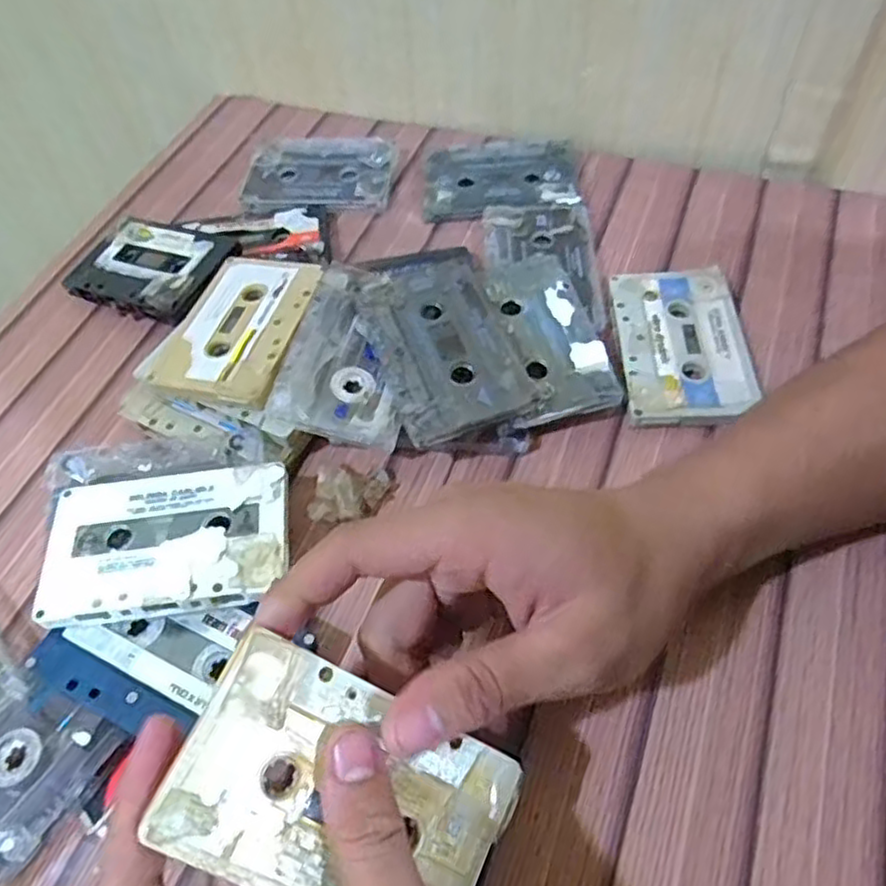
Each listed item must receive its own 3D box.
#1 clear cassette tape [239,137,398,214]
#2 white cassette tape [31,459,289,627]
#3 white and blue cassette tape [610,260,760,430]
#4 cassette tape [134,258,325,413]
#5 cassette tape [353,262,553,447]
[{"bbox_3d":[-0.083,-0.180,0.476,0.097,0.010,0.067,2,57,6],"label":"clear cassette tape"},{"bbox_3d":[-0.118,0.042,0.307,0.101,0.015,0.069,-9,56,-1],"label":"white cassette tape"},{"bbox_3d":[0.124,-0.053,0.369,0.062,0.012,0.101,-1,57,4],"label":"white and blue cassette tape"},{"bbox_3d":[-0.106,-0.065,0.373,0.070,0.012,0.100,10,58,11],"label":"cassette tape"},{"bbox_3d":[0.003,-0.049,0.352,0.070,0.017,0.097,-18,57,-7],"label":"cassette tape"}]

